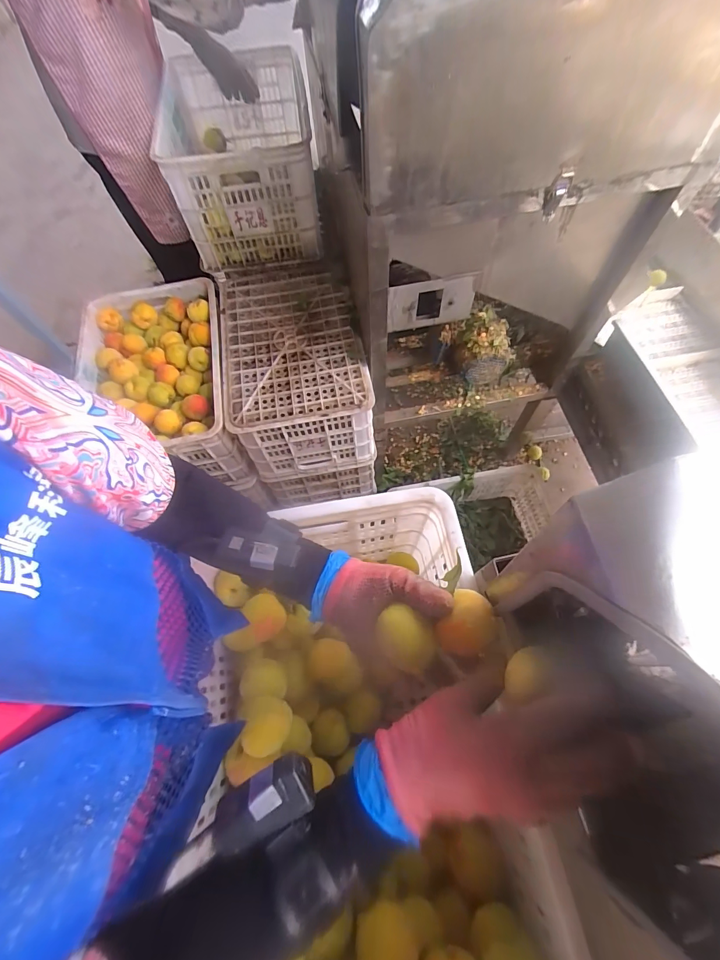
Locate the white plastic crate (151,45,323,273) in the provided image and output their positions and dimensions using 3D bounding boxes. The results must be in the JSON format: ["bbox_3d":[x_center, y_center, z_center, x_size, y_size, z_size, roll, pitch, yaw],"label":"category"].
[{"bbox_3d":[-0.296,-0.821,0.982,0.339,0.293,0.428,-10,65,-2],"label":"white plastic crate"}]

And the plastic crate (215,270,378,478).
[{"bbox_3d":[-0.171,-0.296,1.055,0.338,0.261,0.484,-11,65,-3],"label":"plastic crate"}]

